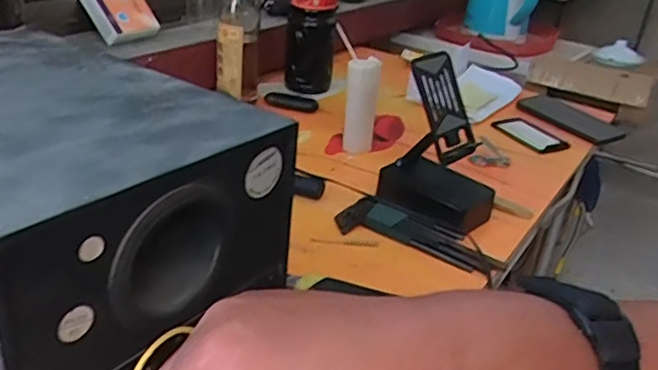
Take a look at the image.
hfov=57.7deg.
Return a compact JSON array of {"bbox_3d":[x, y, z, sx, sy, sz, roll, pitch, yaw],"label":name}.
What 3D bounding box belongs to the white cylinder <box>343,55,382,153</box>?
[{"bbox_3d":[0.044,-0.108,0.816,0.047,0.124,0.045,7,28,1],"label":"white cylinder"}]

